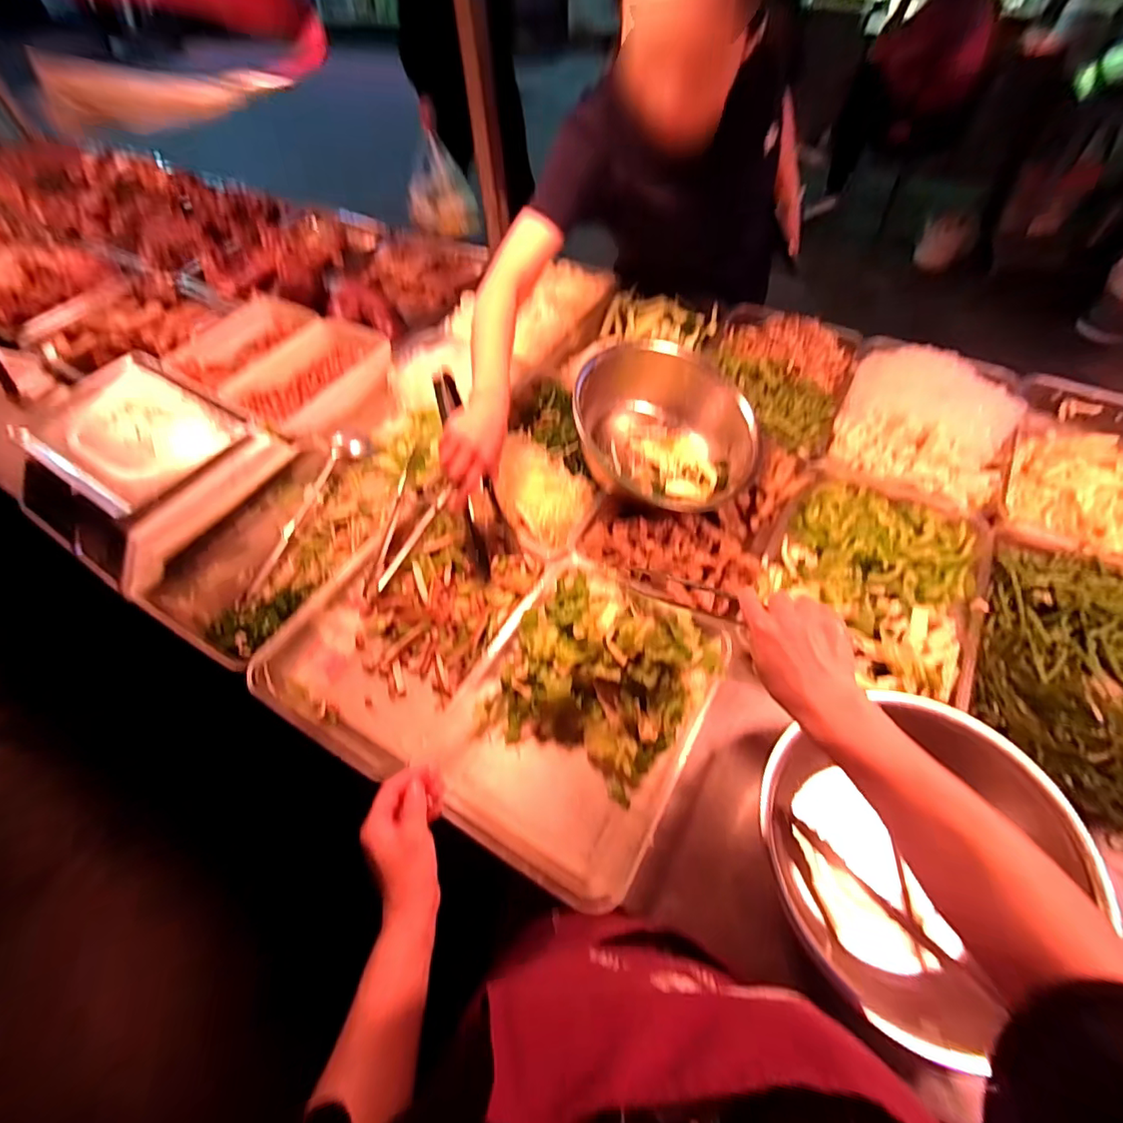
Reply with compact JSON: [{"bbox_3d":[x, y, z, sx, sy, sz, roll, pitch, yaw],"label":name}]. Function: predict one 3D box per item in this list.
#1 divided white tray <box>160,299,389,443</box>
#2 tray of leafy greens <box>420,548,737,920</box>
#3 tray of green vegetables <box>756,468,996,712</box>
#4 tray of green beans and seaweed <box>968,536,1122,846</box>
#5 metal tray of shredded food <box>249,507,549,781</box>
[{"bbox_3d":[-0.535,-0.389,1.023,0.428,0.065,0.303,26,62,18],"label":"divided white tray"},{"bbox_3d":[0.024,0.169,0.623,0.265,0.107,0.355,26,62,19],"label":"tray of leafy greens"},{"bbox_3d":[0.419,0.020,0.709,0.261,0.073,0.346,26,62,19],"label":"tray of green vegetables"},{"bbox_3d":[0.639,0.145,0.622,0.259,0.064,0.354,22,61,17],"label":"tray of green beans and seaweed"},{"bbox_3d":[-0.212,0.088,0.718,0.273,0.062,0.348,21,60,16],"label":"metal tray of shredded food"}]

